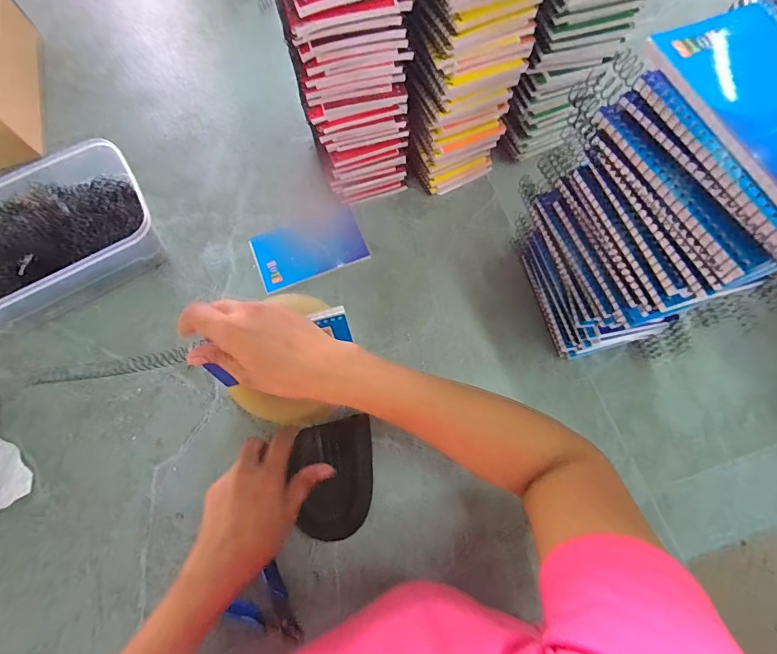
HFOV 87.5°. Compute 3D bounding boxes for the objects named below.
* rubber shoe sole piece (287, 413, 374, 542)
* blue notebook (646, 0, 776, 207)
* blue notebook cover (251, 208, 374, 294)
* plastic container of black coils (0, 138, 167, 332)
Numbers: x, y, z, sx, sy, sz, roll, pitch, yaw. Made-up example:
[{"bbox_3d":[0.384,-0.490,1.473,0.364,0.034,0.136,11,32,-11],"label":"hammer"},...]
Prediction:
[{"bbox_3d":[-0.054,0.152,0.407,0.078,0.025,0.110,-5,69,-1],"label":"rubber shoe sole piece"},{"bbox_3d":[0.212,-0.124,0.220,0.082,0.010,0.129,-19,73,-6],"label":"blue notebook"},{"bbox_3d":[-0.098,-0.098,0.498,0.130,0.009,0.083,-21,73,-7],"label":"blue notebook cover"},{"bbox_3d":[-0.393,-0.102,0.472,0.233,0.066,0.178,-34,75,-10],"label":"plastic container of black coils"}]

